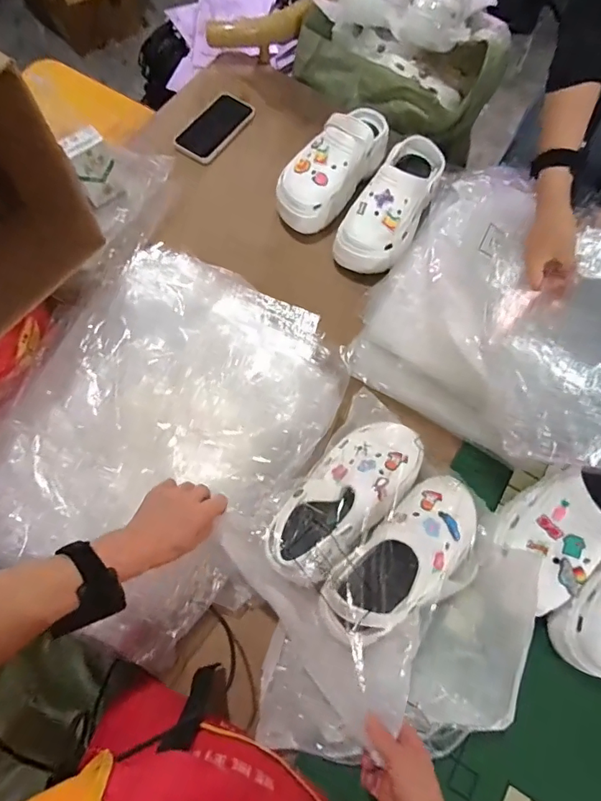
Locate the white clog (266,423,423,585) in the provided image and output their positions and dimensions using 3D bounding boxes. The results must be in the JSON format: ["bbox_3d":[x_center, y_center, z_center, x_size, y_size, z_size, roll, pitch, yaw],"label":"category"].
[{"bbox_3d":[0.055,0.116,0.565,0.103,0.075,0.231,43,76,12],"label":"white clog"}]

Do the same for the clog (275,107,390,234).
[{"bbox_3d":[0.061,-0.400,0.759,0.105,0.097,0.246,40,75,11],"label":"clog"}]

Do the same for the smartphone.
[{"bbox_3d":[-0.160,-0.508,0.849,0.084,0.016,0.166,31,73,9],"label":"smartphone"}]

